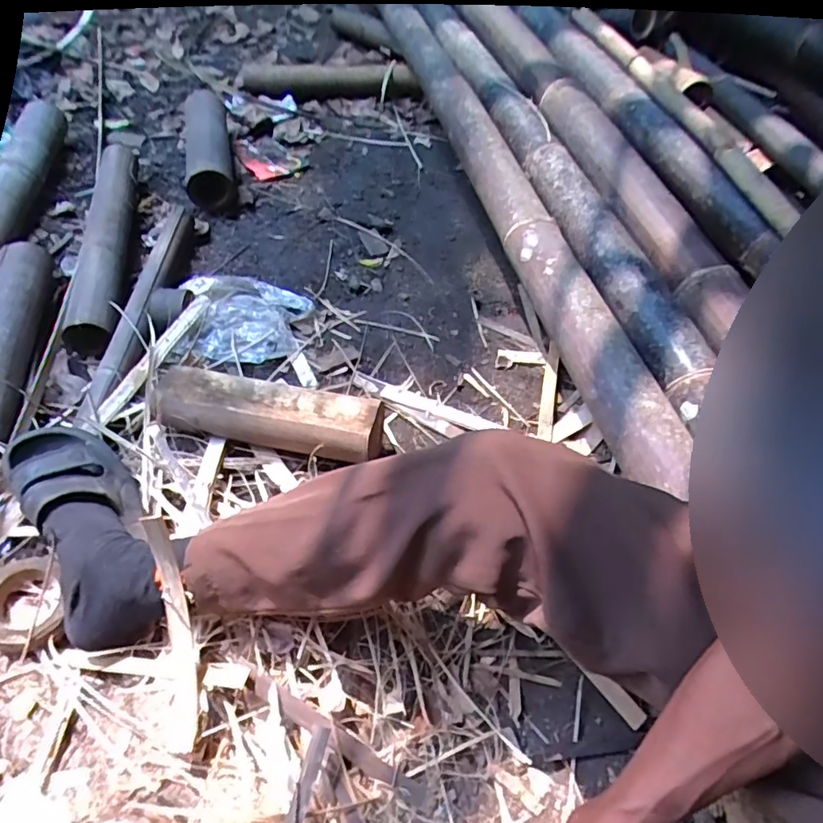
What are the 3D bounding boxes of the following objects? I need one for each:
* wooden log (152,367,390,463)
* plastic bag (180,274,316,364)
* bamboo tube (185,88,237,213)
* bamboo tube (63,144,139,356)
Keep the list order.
[{"bbox_3d":[-0.181,0.003,0.689,0.295,0.052,0.081,12,54,8],"label":"wooden log"},{"bbox_3d":[-0.261,-0.159,0.868,0.202,0.039,0.190,-15,56,-13],"label":"plastic bag"},{"bbox_3d":[-0.406,-0.531,1.075,0.084,0.102,0.339,-11,56,-11],"label":"bamboo tube"},{"bbox_3d":[-0.520,-0.303,0.932,0.084,0.077,0.497,-7,55,-8],"label":"bamboo tube"}]

